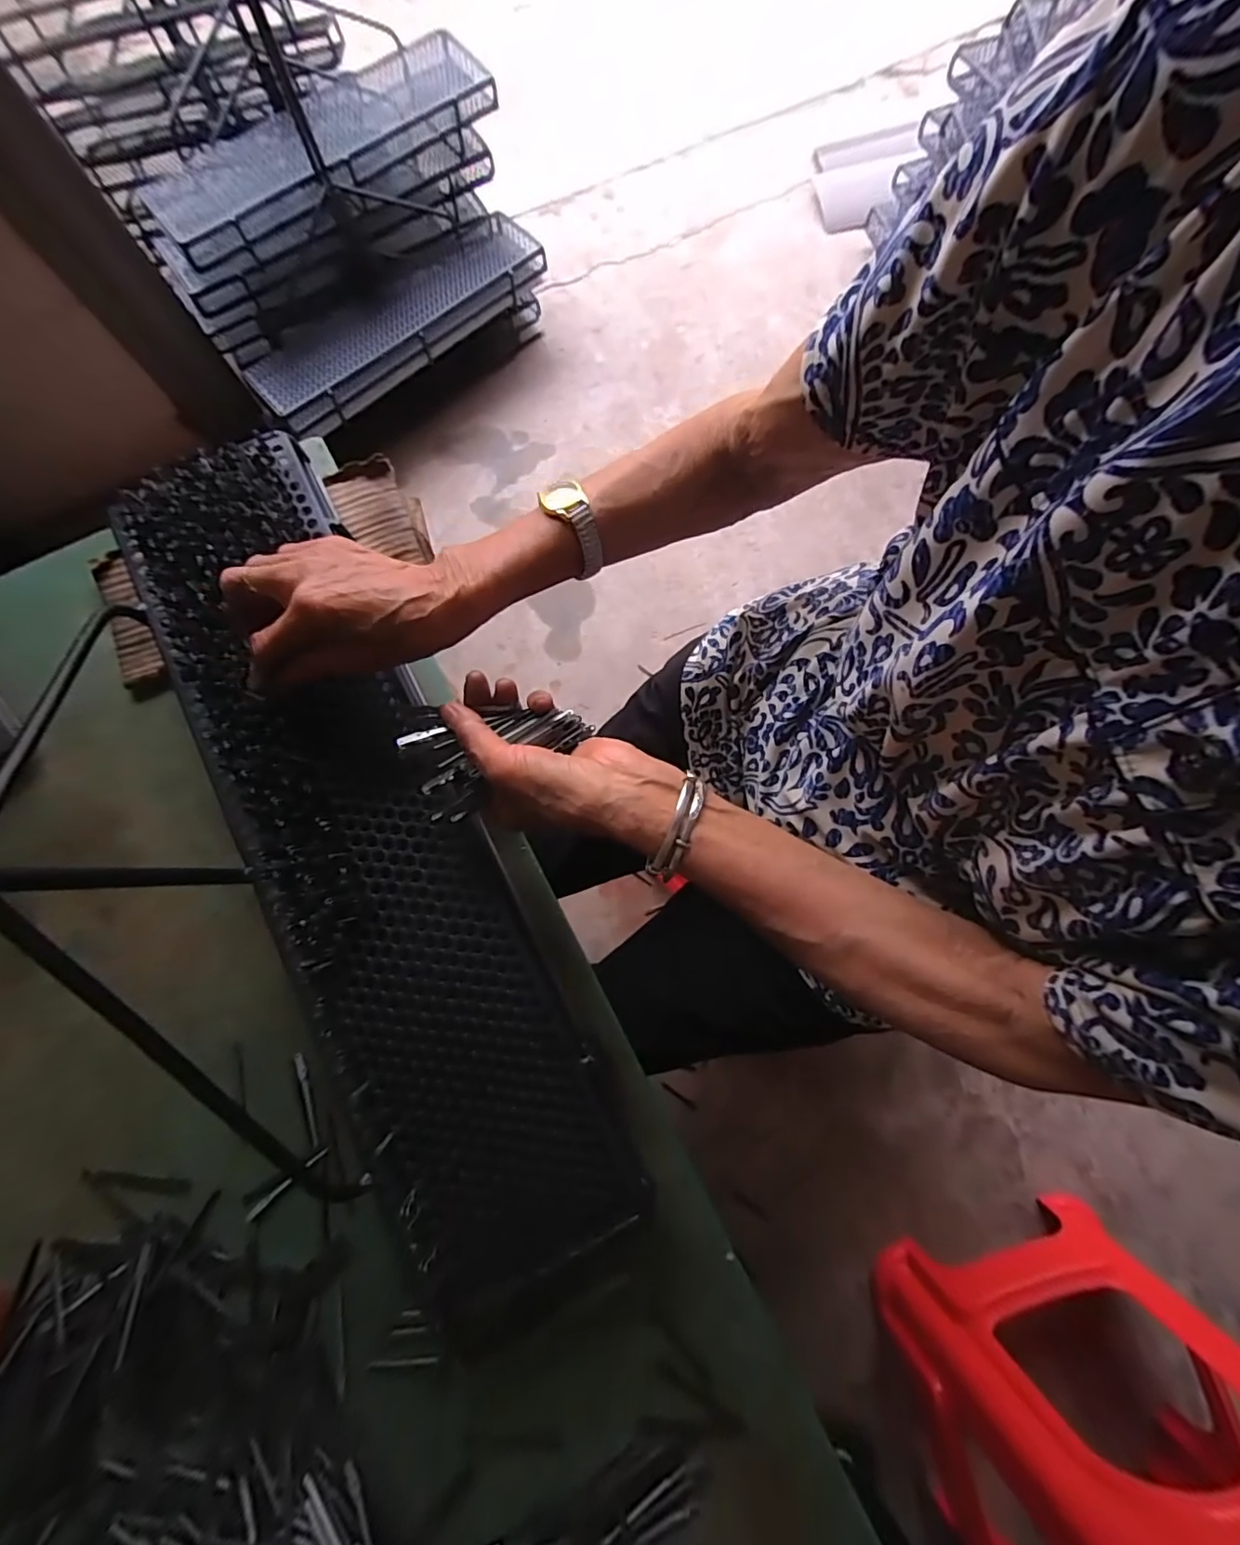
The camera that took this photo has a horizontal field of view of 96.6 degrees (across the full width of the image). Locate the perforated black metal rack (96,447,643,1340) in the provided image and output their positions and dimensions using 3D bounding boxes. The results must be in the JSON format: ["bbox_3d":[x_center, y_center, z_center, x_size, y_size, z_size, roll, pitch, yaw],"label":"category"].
[{"bbox_3d":[-0.177,0.036,0.367,0.146,0.034,0.587,-28,83,-6],"label":"perforated black metal rack"}]

